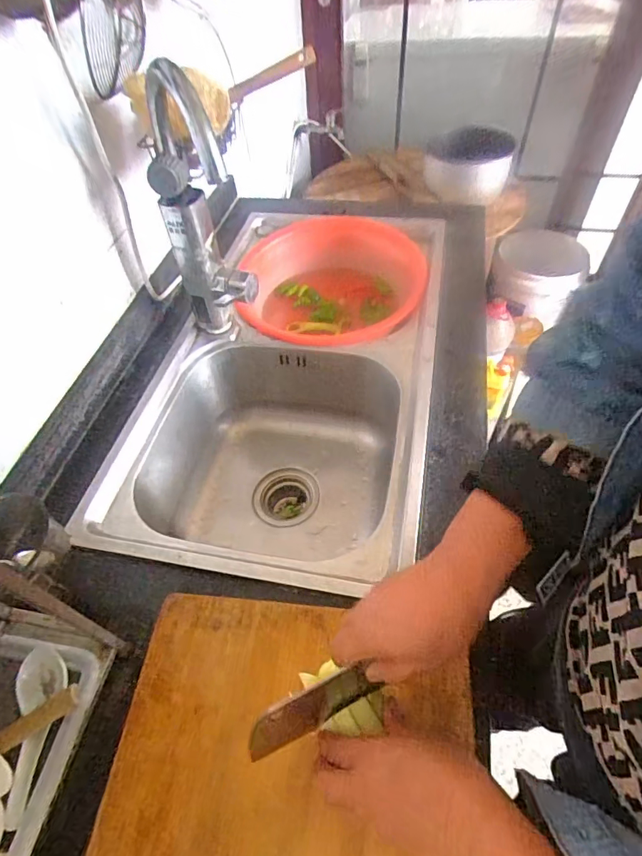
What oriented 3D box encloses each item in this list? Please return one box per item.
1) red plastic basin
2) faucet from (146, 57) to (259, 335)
[{"bbox_3d":[0.027,-0.247,0.869,0.322,0.130,0.322,-2,52,2],"label":"red plastic basin"},{"bbox_3d":[-0.138,-0.228,0.581,0.099,0.351,0.168,-15,53,-8],"label":"faucet"}]

